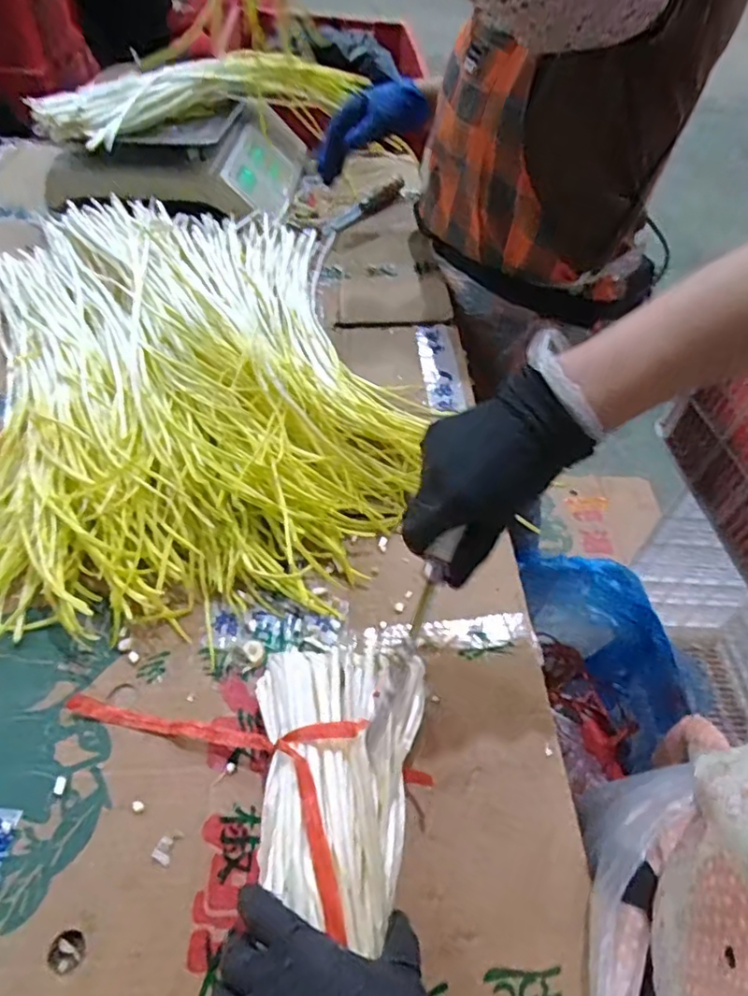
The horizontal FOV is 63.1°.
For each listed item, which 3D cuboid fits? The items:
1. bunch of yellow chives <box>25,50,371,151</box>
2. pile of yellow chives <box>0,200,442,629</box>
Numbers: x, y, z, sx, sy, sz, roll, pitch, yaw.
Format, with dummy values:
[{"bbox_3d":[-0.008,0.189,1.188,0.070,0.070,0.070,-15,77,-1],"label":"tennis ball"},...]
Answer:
[{"bbox_3d":[-0.231,-0.568,0.846,0.457,0.078,0.121,-26,56,-24],"label":"bunch of yellow chives"},{"bbox_3d":[-0.197,-0.140,0.622,0.455,0.077,0.555,-6,50,-9],"label":"pile of yellow chives"}]

